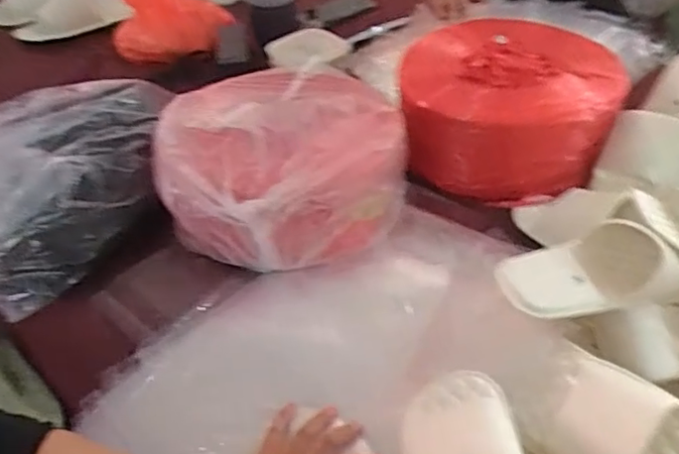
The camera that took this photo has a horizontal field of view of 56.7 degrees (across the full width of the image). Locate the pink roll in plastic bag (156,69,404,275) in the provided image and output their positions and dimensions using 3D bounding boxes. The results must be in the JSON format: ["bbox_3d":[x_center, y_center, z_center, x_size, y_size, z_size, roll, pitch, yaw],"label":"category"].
[{"bbox_3d":[-0.069,-0.088,0.742,0.277,0.179,0.301,6,44,11],"label":"pink roll in plastic bag"}]

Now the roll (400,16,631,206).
[{"bbox_3d":[0.223,-0.163,0.836,0.258,0.137,0.244,-2,43,2],"label":"roll"}]

